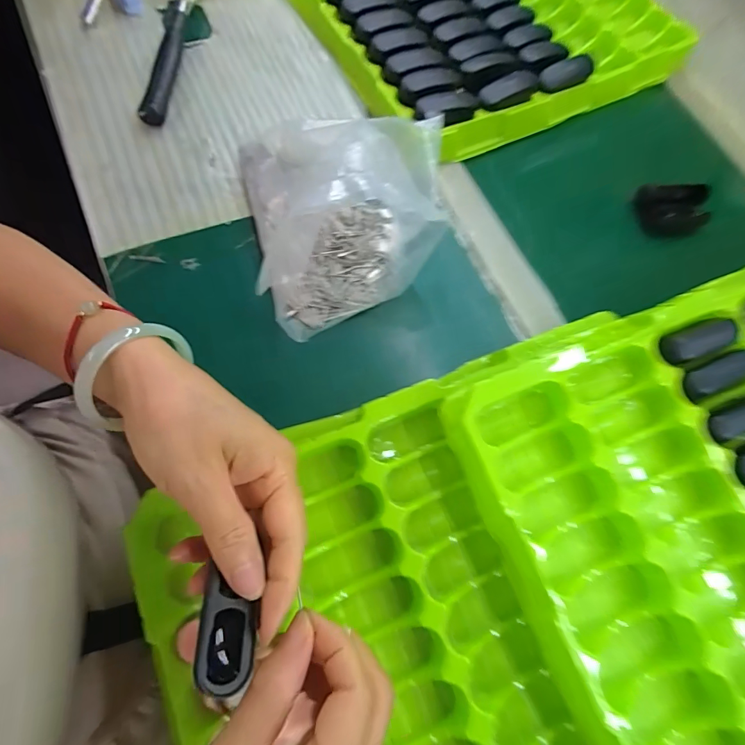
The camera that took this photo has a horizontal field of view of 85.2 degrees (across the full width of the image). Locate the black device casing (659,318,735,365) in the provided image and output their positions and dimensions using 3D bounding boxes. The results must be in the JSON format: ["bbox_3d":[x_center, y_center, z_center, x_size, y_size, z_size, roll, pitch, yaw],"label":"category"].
[{"bbox_3d":[0.237,-0.024,0.290,0.056,0.010,0.022,-17,73,-11],"label":"black device casing"}]

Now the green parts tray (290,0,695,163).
[{"bbox_3d":[0.059,-0.514,0.489,0.380,0.062,0.578,-28,75,-14],"label":"green parts tray"}]

